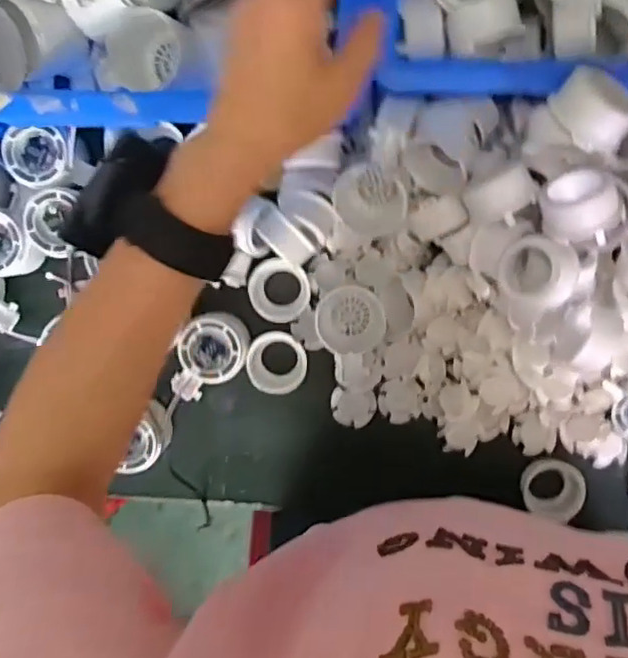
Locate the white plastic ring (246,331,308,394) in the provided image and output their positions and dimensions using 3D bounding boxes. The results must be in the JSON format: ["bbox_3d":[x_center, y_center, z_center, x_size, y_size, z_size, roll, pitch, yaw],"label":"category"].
[{"bbox_3d":[-0.033,0.031,0.571,0.052,0.027,0.058,-4,98,3],"label":"white plastic ring"}]

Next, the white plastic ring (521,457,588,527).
[{"bbox_3d":[0.220,0.148,0.570,0.052,0.024,0.051,0,98,3],"label":"white plastic ring"}]

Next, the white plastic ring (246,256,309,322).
[{"bbox_3d":[-0.030,-0.036,0.563,0.053,0.033,0.055,0,98,3],"label":"white plastic ring"}]

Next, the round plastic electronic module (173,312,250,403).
[{"bbox_3d":[-0.091,0.028,0.551,0.054,0.032,0.080,24,98,-1],"label":"round plastic electronic module"}]

